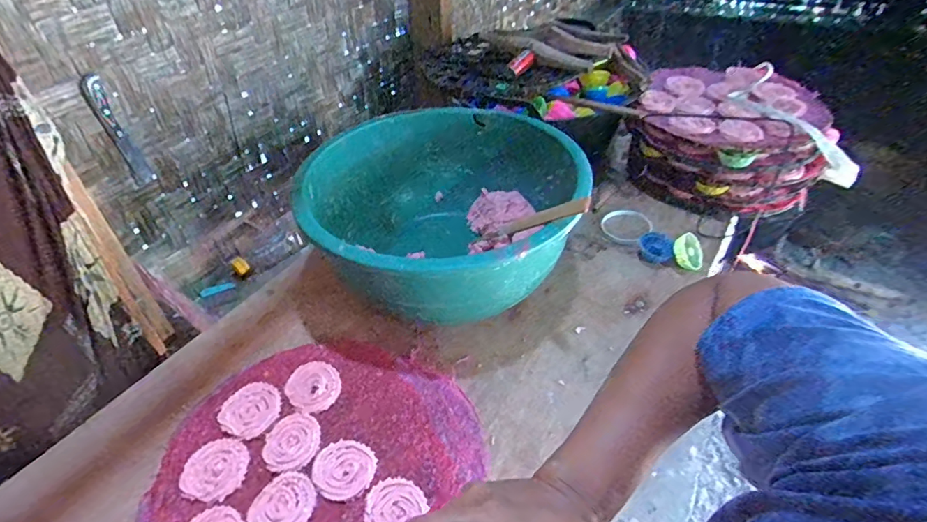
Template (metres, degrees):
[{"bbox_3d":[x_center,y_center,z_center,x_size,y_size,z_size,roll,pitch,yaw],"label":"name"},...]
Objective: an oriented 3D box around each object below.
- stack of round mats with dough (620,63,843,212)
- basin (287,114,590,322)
[{"bbox_3d":[0.538,-0.231,1.012,0.372,0.179,0.313,21,48,25],"label":"stack of round mats with dough"},{"bbox_3d":[-0.026,-0.071,0.843,0.403,0.196,0.425,-2,42,2],"label":"basin"}]

